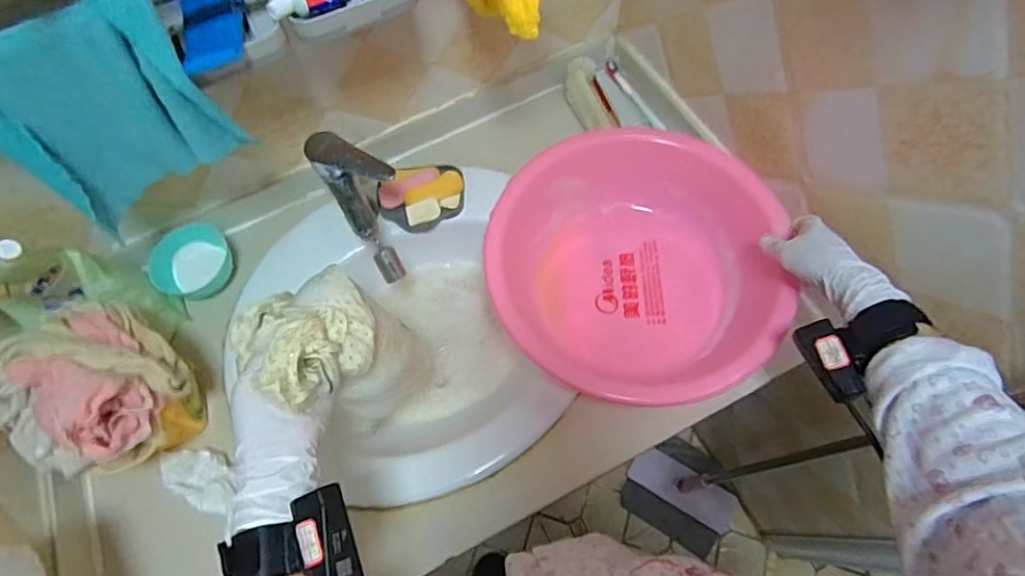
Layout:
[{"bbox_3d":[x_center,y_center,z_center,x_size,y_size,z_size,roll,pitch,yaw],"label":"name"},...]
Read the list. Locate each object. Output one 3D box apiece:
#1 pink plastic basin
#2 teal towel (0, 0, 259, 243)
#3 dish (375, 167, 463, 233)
[{"bbox_3d":[0.151,-0.024,0.660,0.335,0.102,0.316,-1,67,2],"label":"pink plastic basin"},{"bbox_3d":[-0.359,-0.146,0.485,0.183,0.182,0.051,-22,67,-7],"label":"teal towel"},{"bbox_3d":[-0.127,-0.129,0.771,0.119,0.034,0.088,-14,67,-3],"label":"dish"}]

